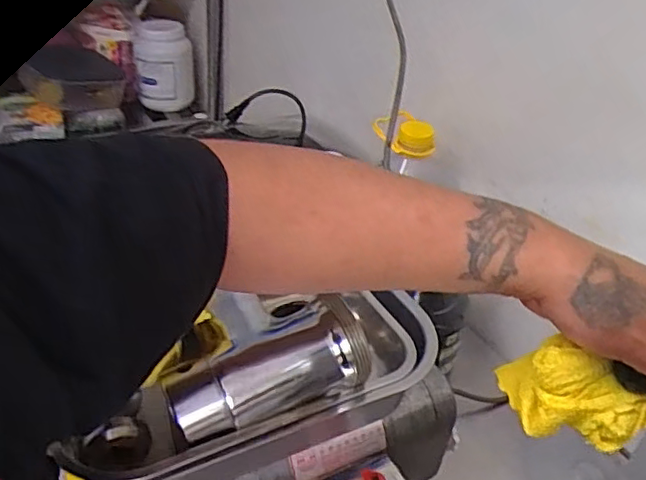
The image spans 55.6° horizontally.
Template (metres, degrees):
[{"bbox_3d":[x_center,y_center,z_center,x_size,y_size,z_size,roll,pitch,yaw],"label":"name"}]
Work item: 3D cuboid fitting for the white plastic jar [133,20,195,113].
[{"bbox_3d":[-0.407,-0.436,1.580,0.148,0.216,0.157,-5,36,-16],"label":"white plastic jar"}]

